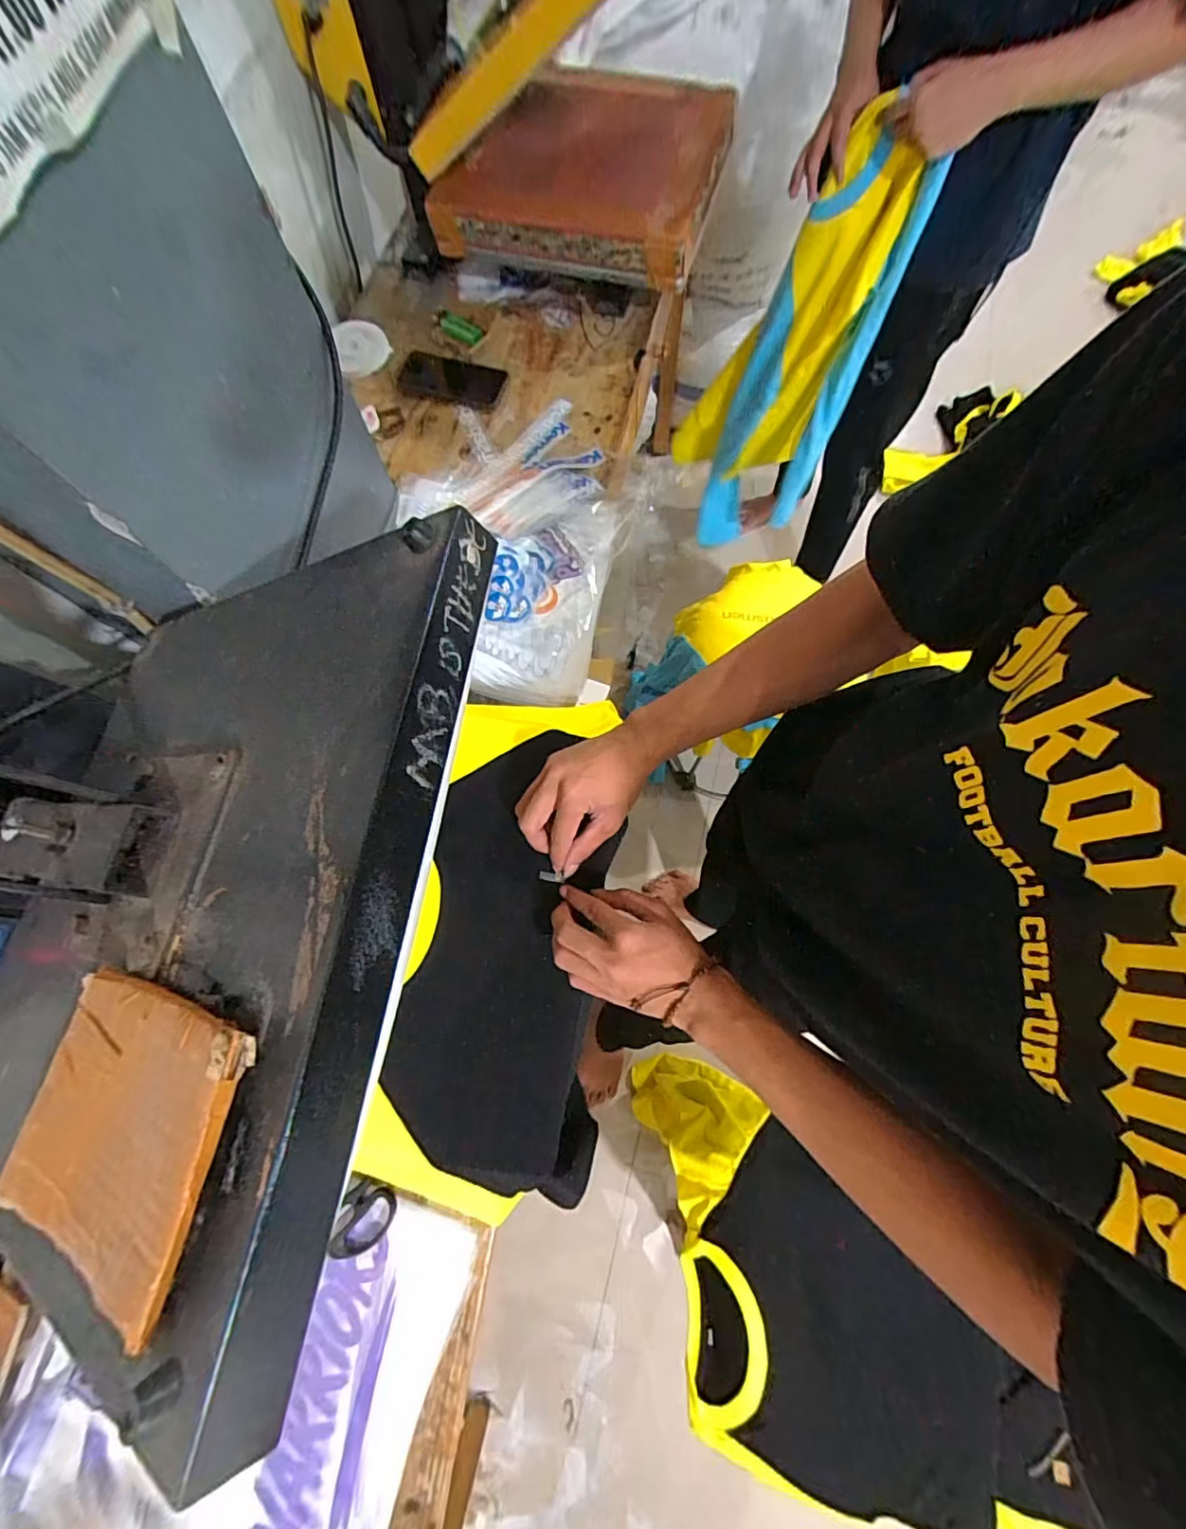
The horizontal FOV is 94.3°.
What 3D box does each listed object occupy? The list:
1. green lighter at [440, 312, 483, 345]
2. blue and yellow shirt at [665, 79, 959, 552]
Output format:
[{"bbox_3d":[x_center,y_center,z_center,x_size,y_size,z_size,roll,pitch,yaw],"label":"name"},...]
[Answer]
[{"bbox_3d":[-0.203,-0.674,0.850,0.074,0.021,0.021,26,75,9],"label":"green lighter"},{"bbox_3d":[0.331,-0.720,1.041,0.290,0.743,0.196,20,74,7],"label":"blue and yellow shirt"}]

